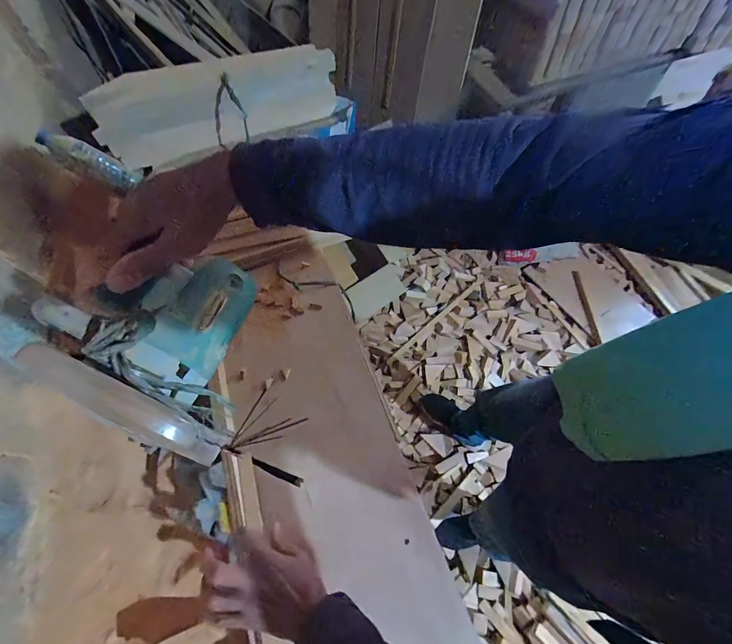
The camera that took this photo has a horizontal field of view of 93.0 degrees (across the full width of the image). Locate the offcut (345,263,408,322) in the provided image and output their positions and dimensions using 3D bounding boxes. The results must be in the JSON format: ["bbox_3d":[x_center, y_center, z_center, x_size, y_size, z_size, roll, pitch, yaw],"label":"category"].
[{"bbox_3d":[0.039,-0.129,1.532,0.254,0.024,0.158,-33,106,-1],"label":"offcut"}]

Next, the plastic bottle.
[{"bbox_3d":[-0.608,-0.358,0.772,0.063,0.182,0.057,-37,60,24],"label":"plastic bottle"}]

